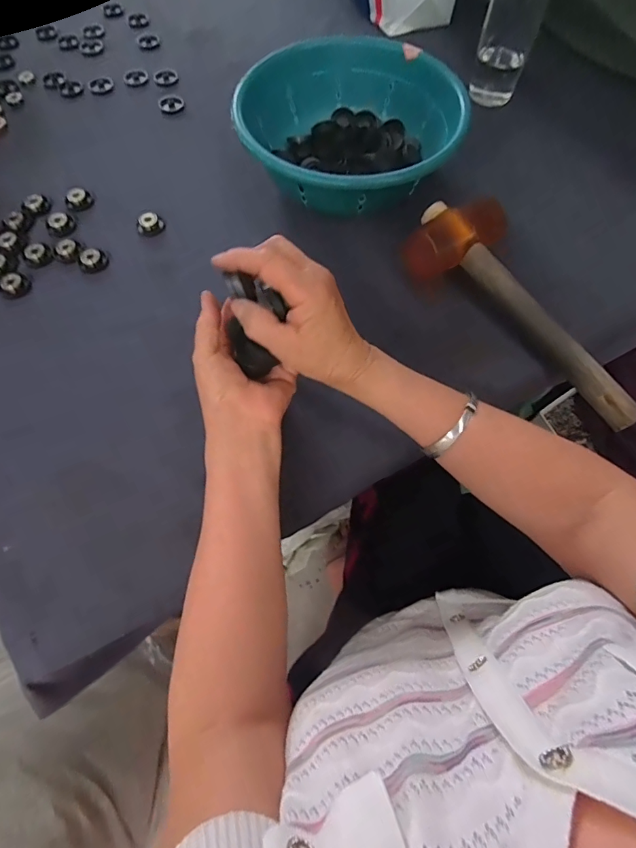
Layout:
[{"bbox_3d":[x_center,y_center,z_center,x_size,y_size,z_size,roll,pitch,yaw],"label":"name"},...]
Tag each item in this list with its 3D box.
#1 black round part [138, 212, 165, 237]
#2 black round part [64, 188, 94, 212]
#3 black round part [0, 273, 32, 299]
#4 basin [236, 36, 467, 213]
[{"bbox_3d":[-0.200,-0.240,0.523,0.031,0.012,0.031,0,65,-1],"label":"black round part"},{"bbox_3d":[-0.295,-0.277,0.539,0.033,0.013,0.033,0,65,-1],"label":"black round part"},{"bbox_3d":[-0.333,-0.154,0.481,0.026,0.012,0.027,0,65,-1],"label":"black round part"},{"bbox_3d":[0.037,-0.347,0.539,0.243,0.096,0.254,0,65,-1],"label":"basin"}]

